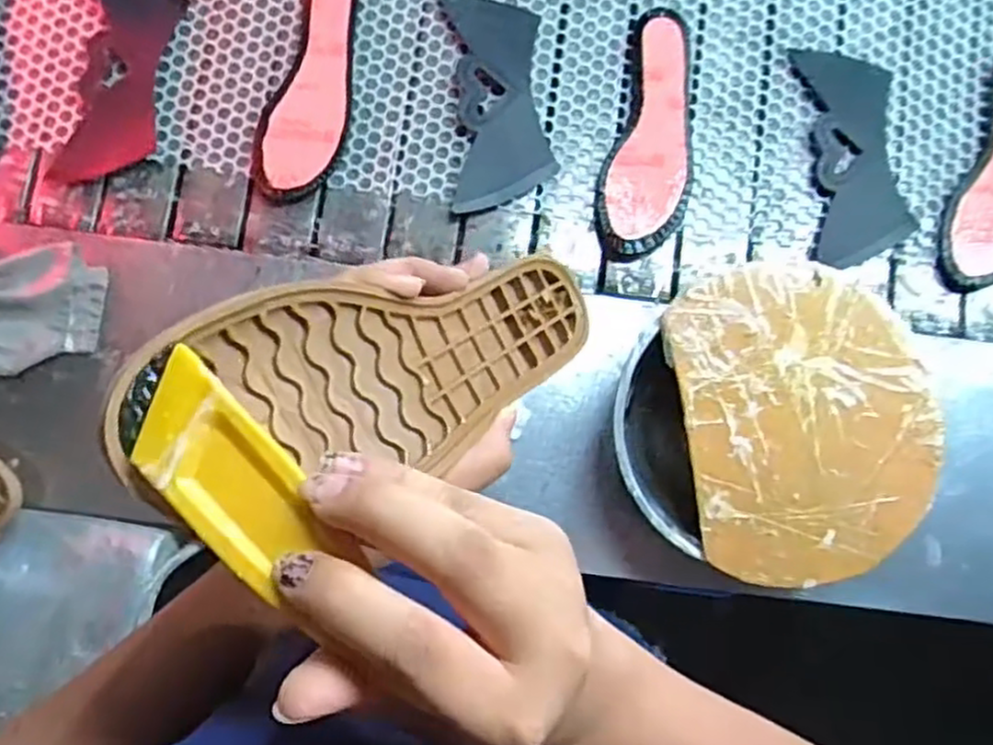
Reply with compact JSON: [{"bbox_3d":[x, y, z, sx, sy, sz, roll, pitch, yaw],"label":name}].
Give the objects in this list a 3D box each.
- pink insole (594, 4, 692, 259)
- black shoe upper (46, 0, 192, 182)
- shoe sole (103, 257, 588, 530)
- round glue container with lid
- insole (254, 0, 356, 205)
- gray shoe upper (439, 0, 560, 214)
[{"bbox_3d":[0.143,-0.224,0.684,0.082,0.017,0.240,6,83,-1],"label":"pink insole"},{"bbox_3d":[-0.351,-0.283,0.689,0.090,0.008,0.219,8,83,-1],"label":"black shoe upper"},{"bbox_3d":[-0.029,-0.003,0.301,0.016,0.240,0.071,-26,82,41],"label":"shoe sole"},{"bbox_3d":[0.218,0.042,0.588,0.234,0.063,0.232,0,83,-1],"label":"round glue container with lid"},{"bbox_3d":[-0.165,-0.270,0.683,0.074,0.011,0.230,16,83,0],"label":"insole"},{"bbox_3d":[-0.003,-0.261,0.687,0.100,0.011,0.208,-11,84,-3],"label":"gray shoe upper"}]

